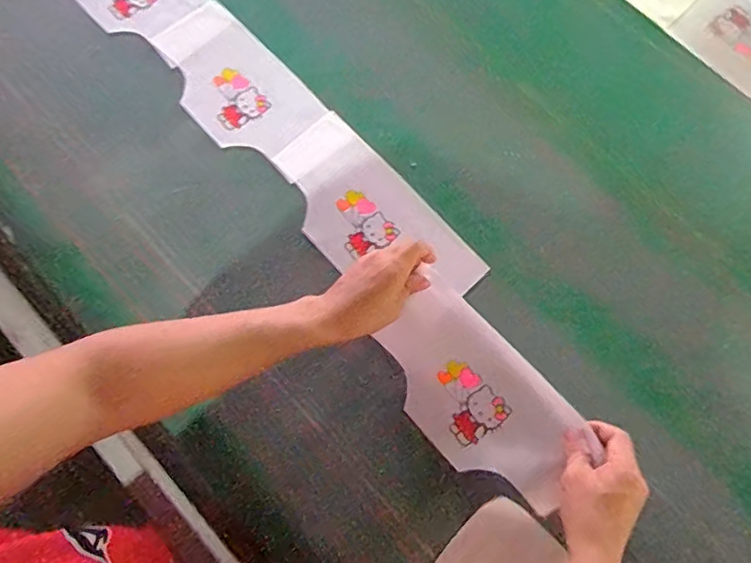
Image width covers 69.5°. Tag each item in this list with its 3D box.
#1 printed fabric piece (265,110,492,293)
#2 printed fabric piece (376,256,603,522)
[{"bbox_3d":[-0.009,-0.075,0.661,0.133,0.009,0.284,-42,79,-7],"label":"printed fabric piece"},{"bbox_3d":[0.113,0.129,0.579,0.128,0.044,0.248,-40,78,-10],"label":"printed fabric piece"}]

